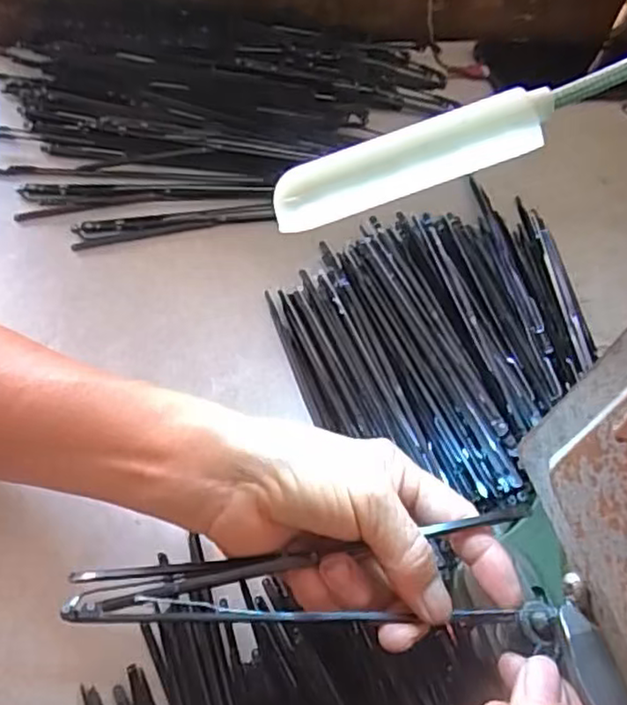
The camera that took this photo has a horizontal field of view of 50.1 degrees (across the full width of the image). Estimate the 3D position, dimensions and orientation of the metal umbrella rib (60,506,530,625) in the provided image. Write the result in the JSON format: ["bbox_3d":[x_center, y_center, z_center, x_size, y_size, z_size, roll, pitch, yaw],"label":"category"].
[{"bbox_3d":[-0.003,0.087,0.262,0.180,0.012,0.041,-1,57,-4],"label":"metal umbrella rib"}]

